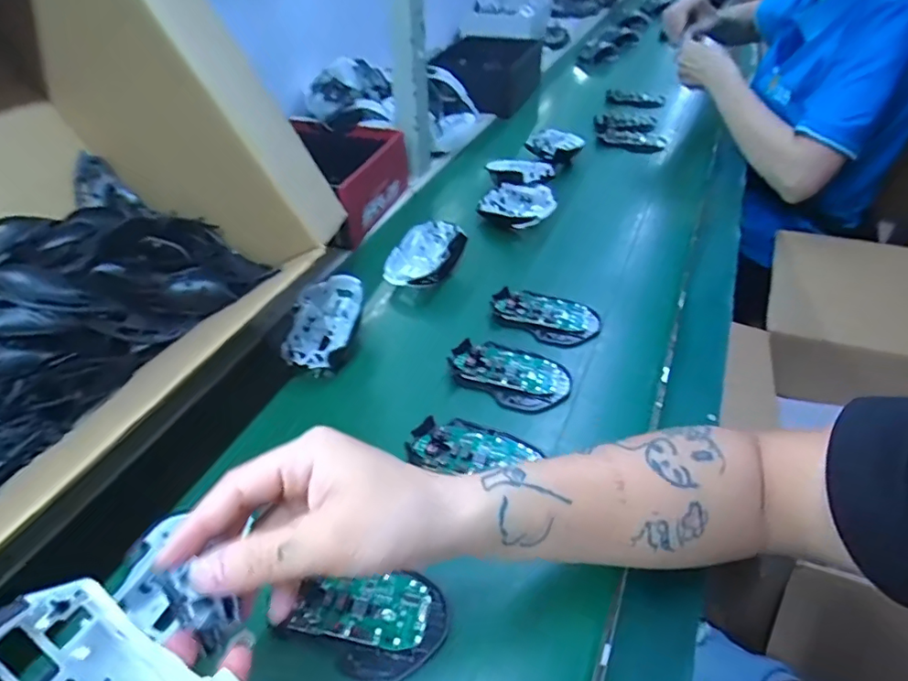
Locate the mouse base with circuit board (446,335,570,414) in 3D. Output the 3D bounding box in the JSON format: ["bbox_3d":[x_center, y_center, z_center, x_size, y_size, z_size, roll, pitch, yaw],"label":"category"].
[{"bbox_3d":[0.053,0.029,0.505,0.114,0.016,0.067,19,45,19],"label":"mouse base with circuit board"}]

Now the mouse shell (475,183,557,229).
[{"bbox_3d":[0.086,-0.182,0.710,0.114,0.033,0.068,18,53,31],"label":"mouse shell"}]

